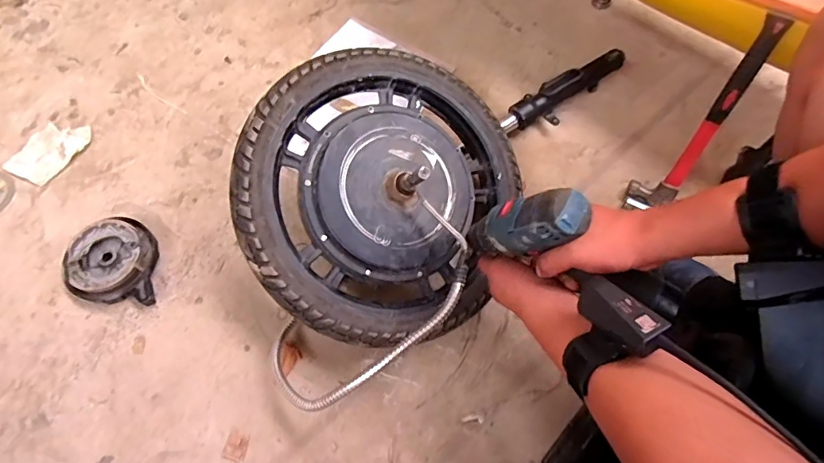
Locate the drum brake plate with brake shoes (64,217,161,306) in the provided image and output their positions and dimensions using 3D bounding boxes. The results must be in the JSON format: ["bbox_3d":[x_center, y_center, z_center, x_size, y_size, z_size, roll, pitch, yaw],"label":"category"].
[{"bbox_3d":[-0.439,0.044,0.689,0.125,0.042,0.123,-1,66,2],"label":"drum brake plate with brake shoes"}]

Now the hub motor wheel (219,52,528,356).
[{"bbox_3d":[-0.036,-0.048,0.618,0.365,0.125,0.370,3,82,-19],"label":"hub motor wheel"}]

